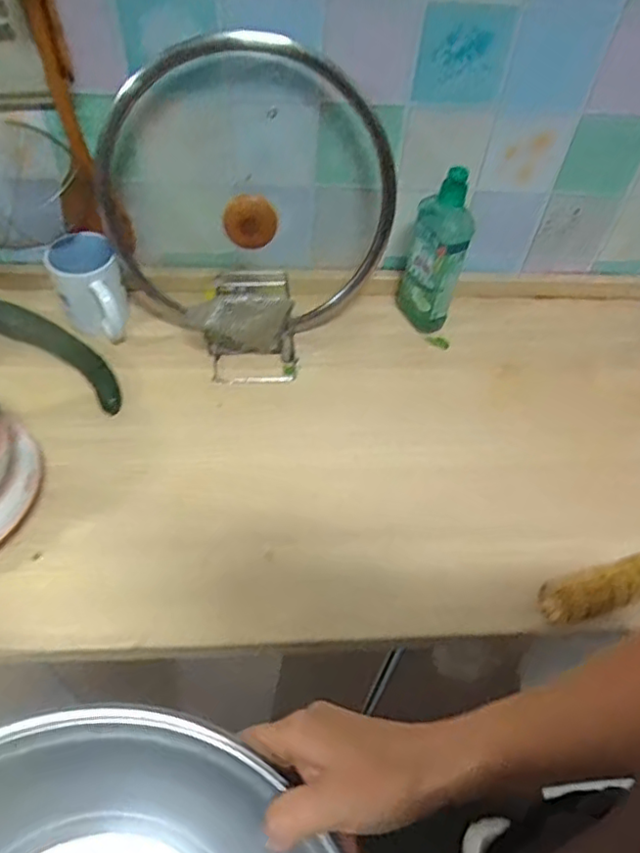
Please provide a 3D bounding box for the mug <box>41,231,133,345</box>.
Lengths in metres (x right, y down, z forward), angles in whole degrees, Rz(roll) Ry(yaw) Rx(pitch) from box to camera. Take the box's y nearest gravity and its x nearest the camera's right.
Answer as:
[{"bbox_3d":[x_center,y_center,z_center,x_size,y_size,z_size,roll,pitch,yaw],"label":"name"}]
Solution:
[{"bbox_3d":[-0.278,-0.166,0.745,0.086,0.085,0.120,-21,59,-20],"label":"mug"}]

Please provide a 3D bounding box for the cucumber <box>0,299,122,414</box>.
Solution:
[{"bbox_3d":[-0.332,-0.105,0.727,0.271,0.033,0.051,30,57,16],"label":"cucumber"}]

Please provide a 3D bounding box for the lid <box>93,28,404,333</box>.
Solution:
[{"bbox_3d":[-0.086,-0.251,0.706,0.326,0.284,0.160,8,54,0],"label":"lid"}]

